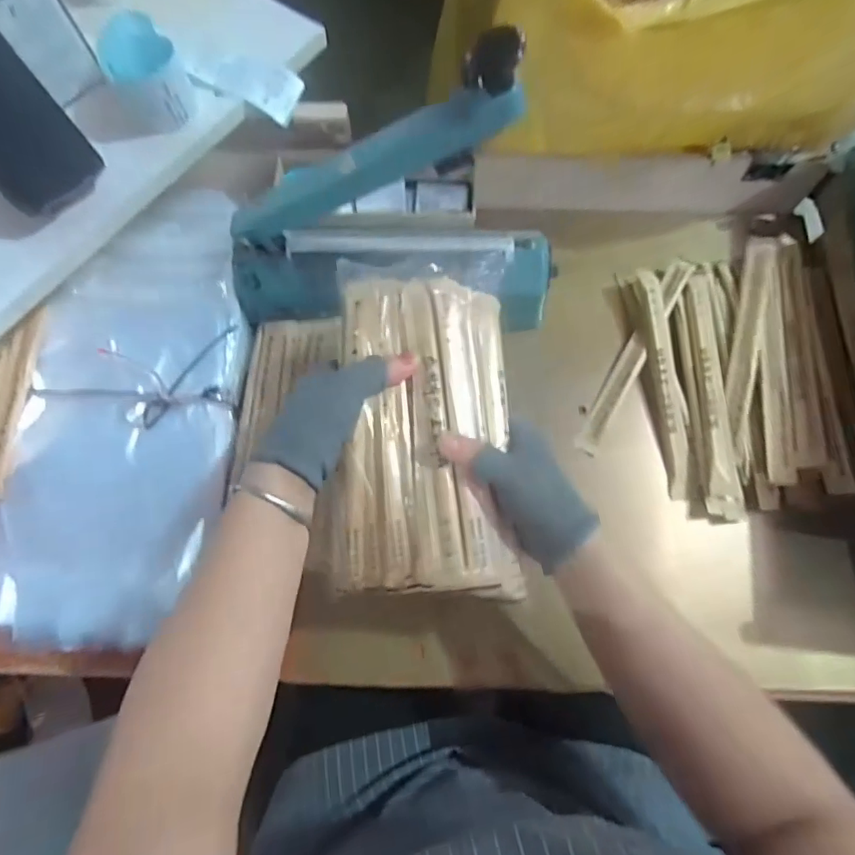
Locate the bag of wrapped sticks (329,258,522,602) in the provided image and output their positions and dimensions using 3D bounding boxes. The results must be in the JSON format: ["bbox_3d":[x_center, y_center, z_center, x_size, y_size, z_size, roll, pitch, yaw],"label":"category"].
[{"bbox_3d":[0.001,-0.010,0.398,0.141,0.032,0.261,3,80,1],"label":"bag of wrapped sticks"}]

